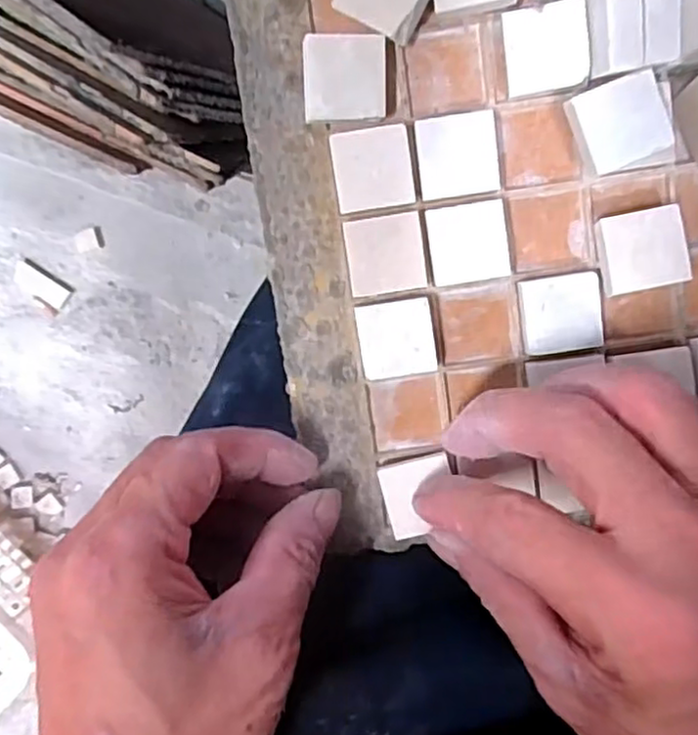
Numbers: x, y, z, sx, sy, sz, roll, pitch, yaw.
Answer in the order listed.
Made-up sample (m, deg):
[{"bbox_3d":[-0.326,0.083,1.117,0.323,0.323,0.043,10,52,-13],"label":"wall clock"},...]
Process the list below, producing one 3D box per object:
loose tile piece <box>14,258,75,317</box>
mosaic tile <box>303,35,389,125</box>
[{"bbox_3d":[-0.381,-0.102,0.858,0.078,0.007,0.041,37,86,-2],"label":"loose tile piece"},{"bbox_3d":[-0.001,-0.092,0.220,0.026,0.006,0.026,-2,88,-4],"label":"mosaic tile"}]

